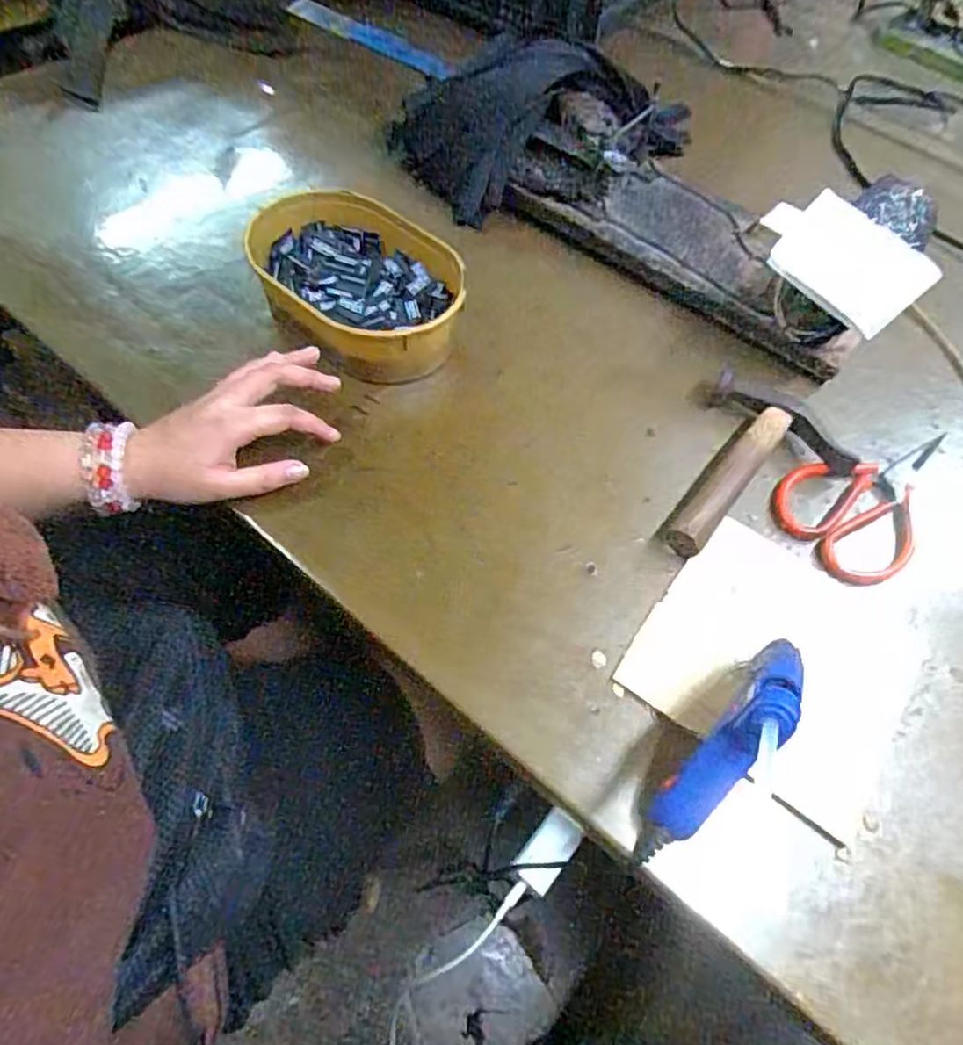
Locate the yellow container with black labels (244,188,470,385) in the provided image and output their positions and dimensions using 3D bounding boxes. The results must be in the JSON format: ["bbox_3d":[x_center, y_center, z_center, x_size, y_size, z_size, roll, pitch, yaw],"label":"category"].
[{"bbox_3d":[-0.101,-0.200,0.538,0.212,0.066,0.134,37,62,16],"label":"yellow container with black labels"}]

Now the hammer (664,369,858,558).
[{"bbox_3d":[0.192,-0.036,0.485,0.116,0.029,0.164,42,63,18],"label":"hammer"}]

